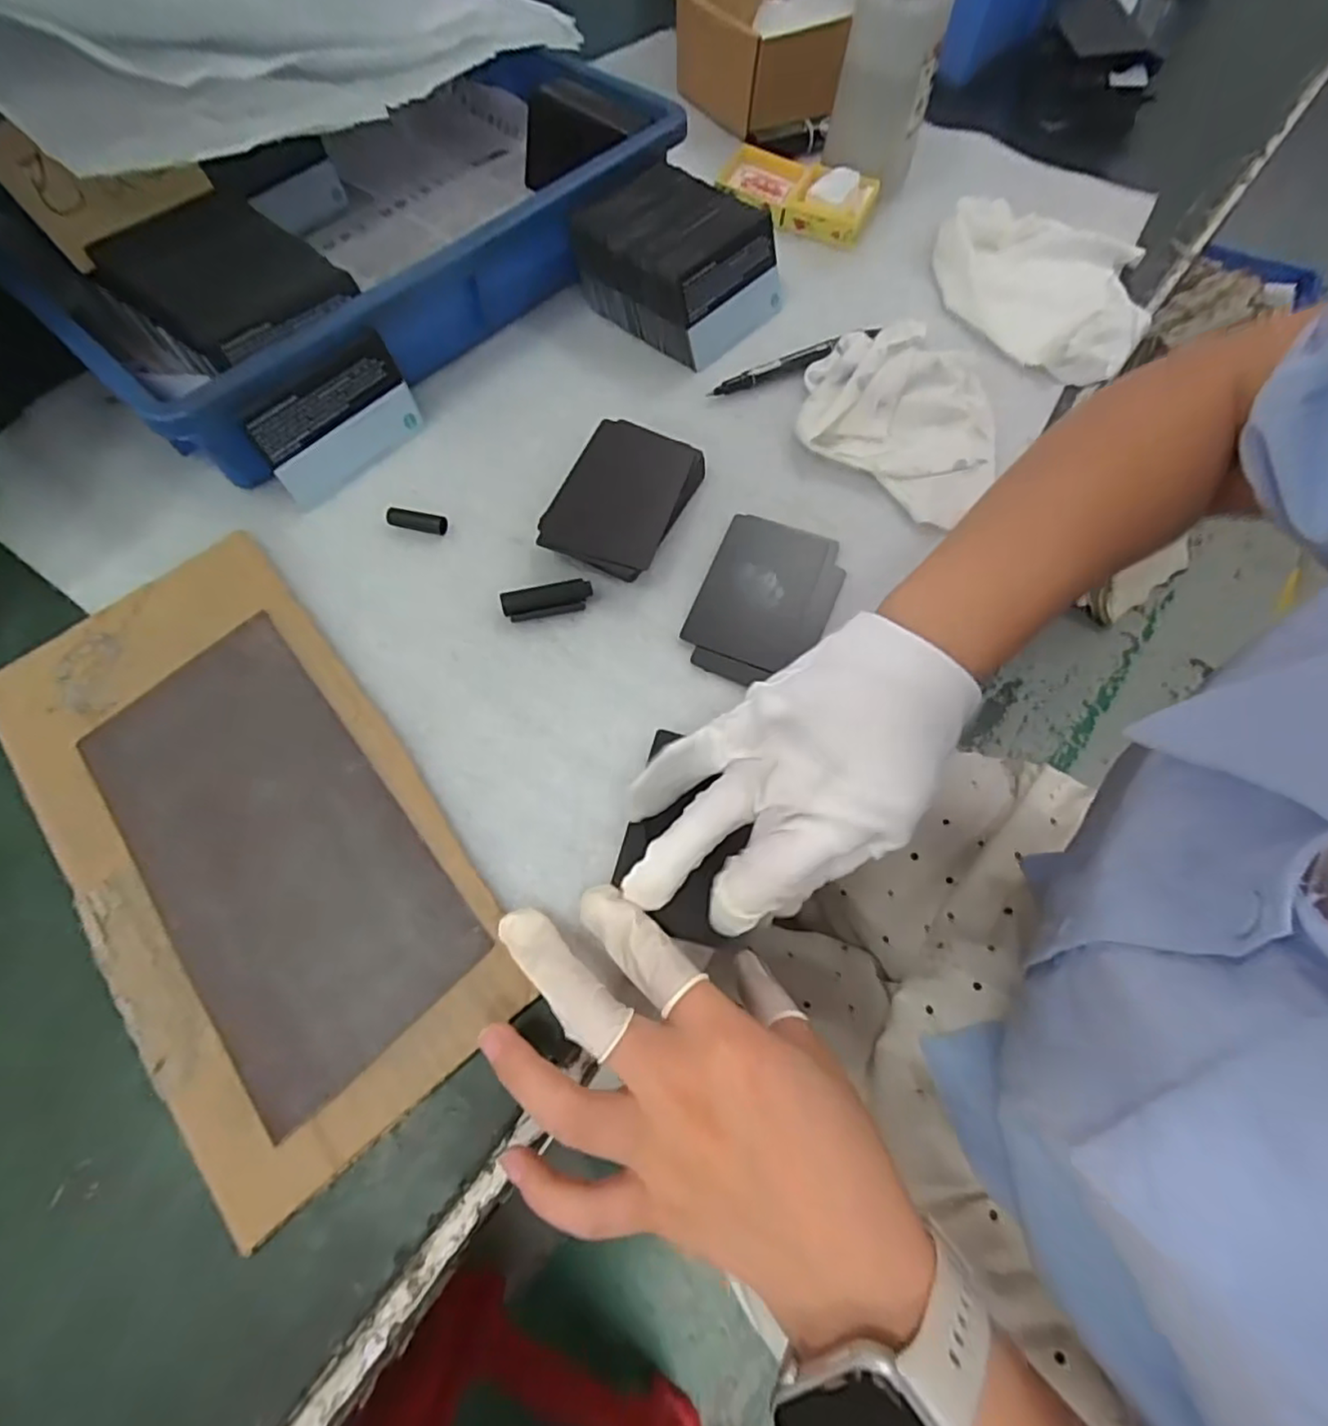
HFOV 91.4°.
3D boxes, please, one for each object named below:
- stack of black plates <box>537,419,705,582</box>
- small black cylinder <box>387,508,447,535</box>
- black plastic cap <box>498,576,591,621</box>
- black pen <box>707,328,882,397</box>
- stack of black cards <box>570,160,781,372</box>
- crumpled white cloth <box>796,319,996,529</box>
[{"bbox_3d":[-0.022,-0.113,0.348,0.062,0.017,0.092,22,67,9],"label":"stack of black plates"},{"bbox_3d":[-0.131,-0.102,0.345,0.033,0.009,0.011,16,66,7],"label":"small black cylinder"},{"bbox_3d":[-0.058,-0.056,0.325,0.044,0.010,0.015,-11,66,-5],"label":"black plastic cap"},{"bbox_3d":[0.081,-0.217,0.399,0.117,0.010,0.010,-24,68,-11],"label":"black pen"},{"bbox_3d":[0.011,-0.282,0.406,0.103,0.054,0.087,39,71,16],"label":"stack of black cards"},{"bbox_3d":[0.142,-0.179,0.374,0.121,0.025,0.113,39,71,16],"label":"crumpled white cloth"}]

